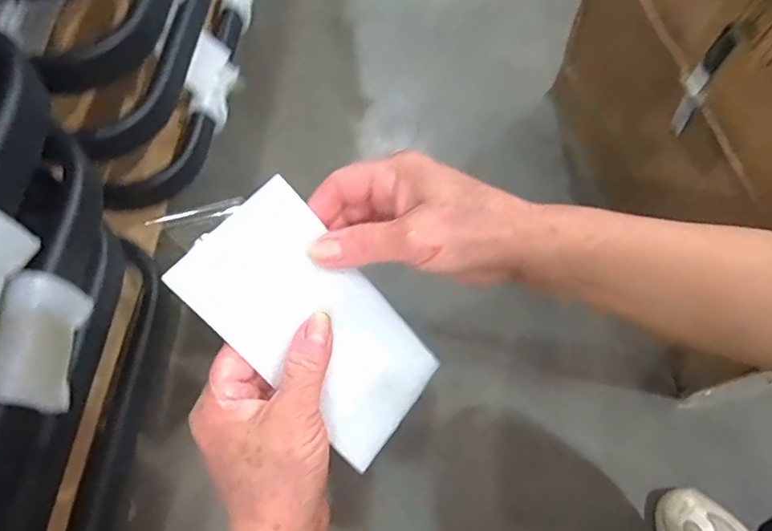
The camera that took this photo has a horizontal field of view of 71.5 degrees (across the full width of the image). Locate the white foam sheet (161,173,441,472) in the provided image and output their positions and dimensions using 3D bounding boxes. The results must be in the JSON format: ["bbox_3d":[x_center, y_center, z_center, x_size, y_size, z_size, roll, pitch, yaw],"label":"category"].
[{"bbox_3d":[-0.034,0.031,0.280,0.141,0.005,0.075,47,66,-18],"label":"white foam sheet"}]

